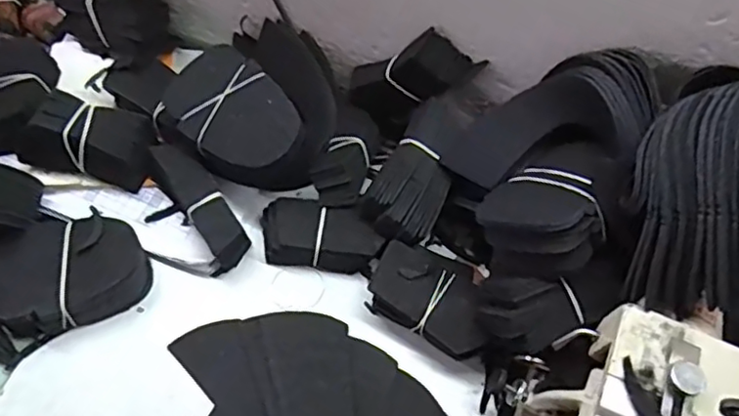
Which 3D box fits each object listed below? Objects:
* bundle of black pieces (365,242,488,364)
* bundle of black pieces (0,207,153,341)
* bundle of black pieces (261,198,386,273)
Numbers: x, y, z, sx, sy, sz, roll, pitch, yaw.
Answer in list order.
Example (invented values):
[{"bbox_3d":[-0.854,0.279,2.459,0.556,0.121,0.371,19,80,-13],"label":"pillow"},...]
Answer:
[{"bbox_3d":[0.056,0.089,0.580,0.117,0.050,0.067,31,66,13],"label":"bundle of black pieces"},{"bbox_3d":[-0.275,0.056,0.571,0.136,0.040,0.097,-19,65,-12],"label":"bundle of black pieces"},{"bbox_3d":[-0.046,0.032,0.609,0.120,0.043,0.070,7,63,1],"label":"bundle of black pieces"}]

